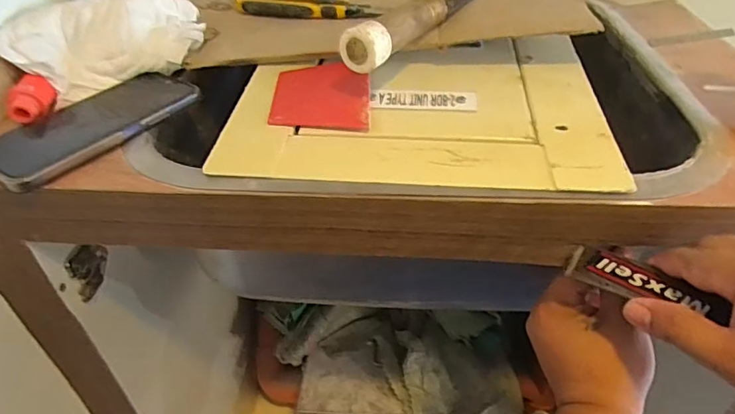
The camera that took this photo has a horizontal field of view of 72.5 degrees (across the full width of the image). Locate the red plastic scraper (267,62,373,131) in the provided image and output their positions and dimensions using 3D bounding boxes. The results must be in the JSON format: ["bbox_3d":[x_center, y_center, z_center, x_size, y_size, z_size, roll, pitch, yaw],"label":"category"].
[{"bbox_3d":[-0.039,-0.093,0.419,0.081,0.004,0.096,-4,46,4],"label":"red plastic scraper"}]

